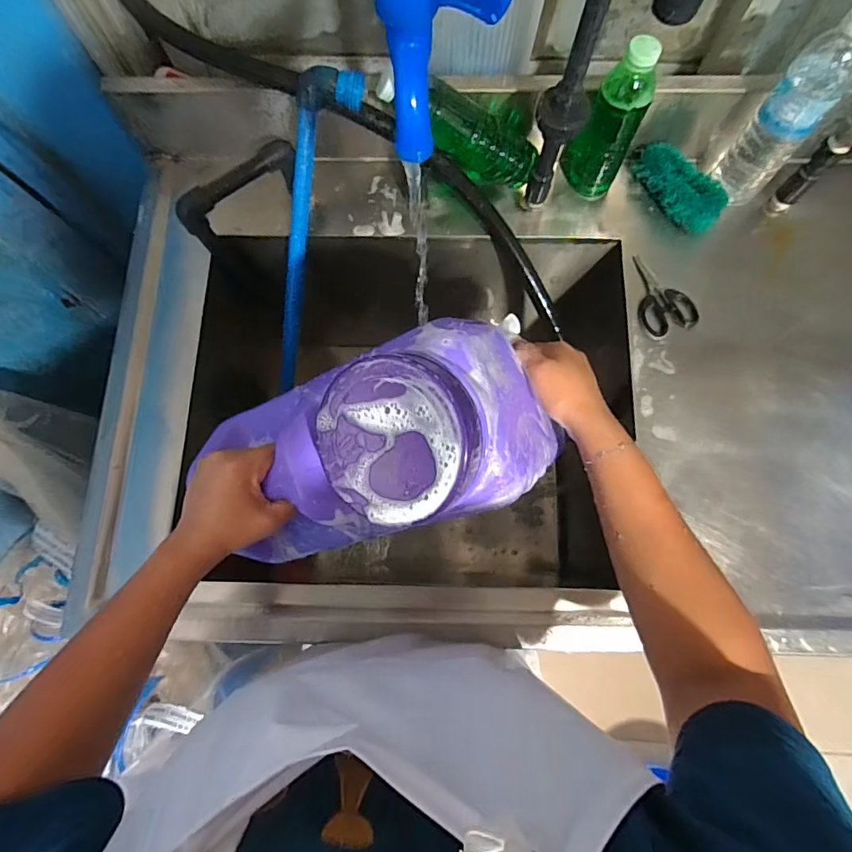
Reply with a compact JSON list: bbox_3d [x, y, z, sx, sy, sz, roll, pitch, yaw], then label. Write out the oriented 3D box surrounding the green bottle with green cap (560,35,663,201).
[{"bbox_3d":[0.207,-0.340,0.545,0.056,0.174,0.057,-16,76,-4],"label":"green bottle with green cap"}]

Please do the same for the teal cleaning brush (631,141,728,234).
[{"bbox_3d":[0.314,-0.300,0.605,0.061,0.044,0.129,-25,77,-6],"label":"teal cleaning brush"}]

